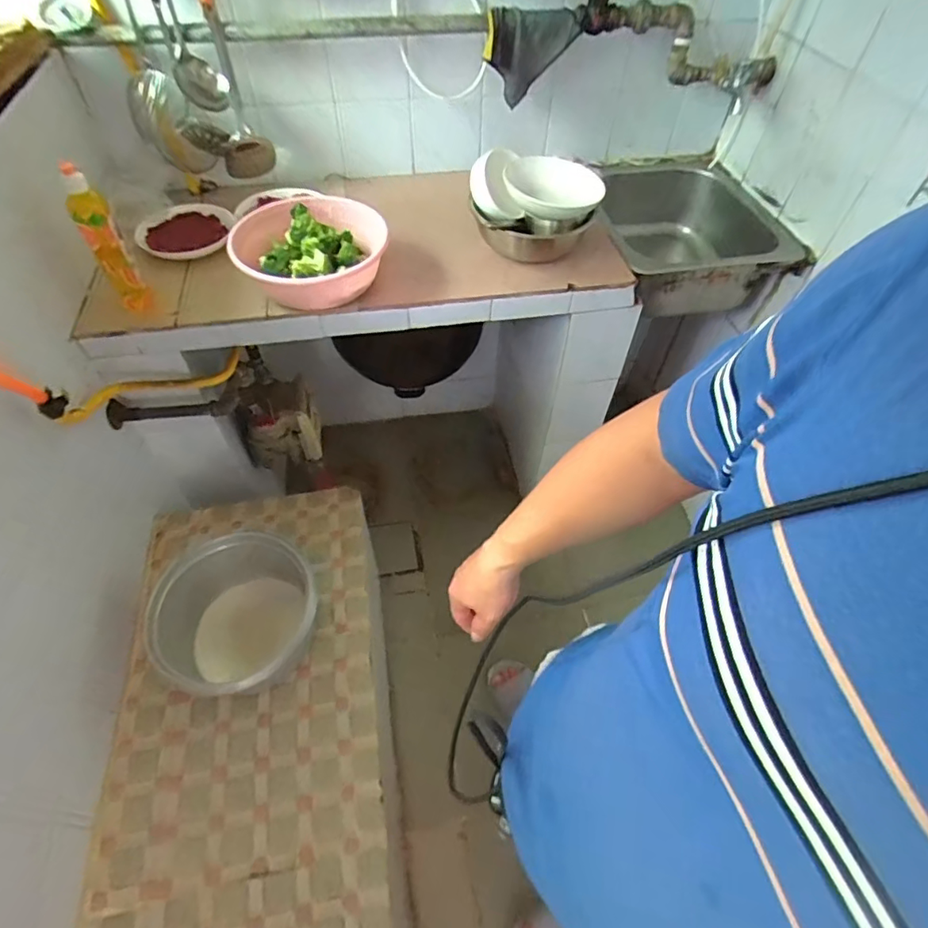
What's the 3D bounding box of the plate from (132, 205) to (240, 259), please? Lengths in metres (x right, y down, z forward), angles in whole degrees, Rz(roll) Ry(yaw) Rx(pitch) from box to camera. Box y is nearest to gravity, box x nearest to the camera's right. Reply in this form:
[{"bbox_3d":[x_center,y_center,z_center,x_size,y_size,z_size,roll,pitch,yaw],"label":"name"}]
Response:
[{"bbox_3d":[-0.503,-0.415,0.960,0.168,0.038,0.138,-2,53,-4],"label":"plate"}]

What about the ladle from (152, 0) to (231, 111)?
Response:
[{"bbox_3d":[-0.434,-0.690,0.813,0.073,0.249,0.052,-16,55,-14],"label":"ladle"}]

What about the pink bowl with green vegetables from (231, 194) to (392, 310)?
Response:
[{"bbox_3d":[-0.258,-0.368,0.888,0.236,0.092,0.252,1,53,-1],"label":"pink bowl with green vegetables"}]

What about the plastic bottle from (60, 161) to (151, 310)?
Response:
[{"bbox_3d":[-0.527,-0.327,0.781,0.045,0.203,0.047,-26,58,-20],"label":"plastic bottle"}]

